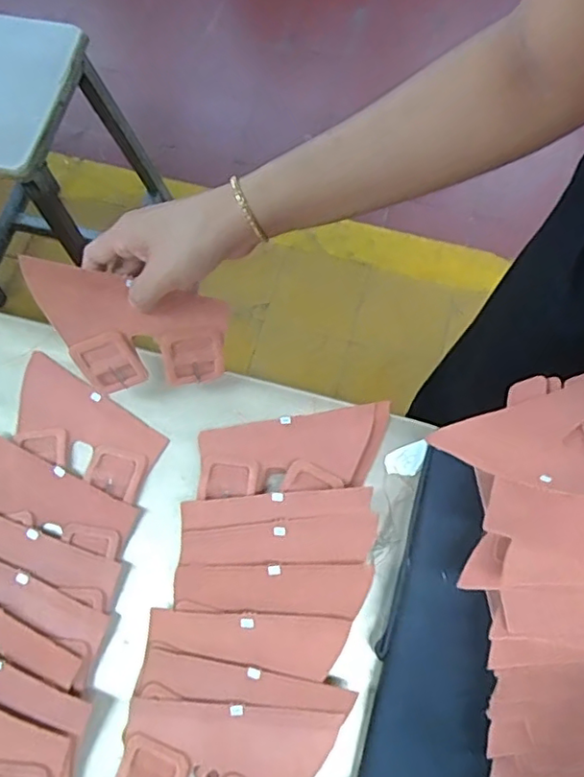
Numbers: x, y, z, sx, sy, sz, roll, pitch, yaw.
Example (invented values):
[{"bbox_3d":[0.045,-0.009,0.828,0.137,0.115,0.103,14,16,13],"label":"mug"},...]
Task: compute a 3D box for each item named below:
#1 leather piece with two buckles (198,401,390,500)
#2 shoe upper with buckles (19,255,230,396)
[{"bbox_3d":[0.003,0.053,0.494,0.156,0.017,0.069,-11,70,-3],"label":"leather piece with two buckles"},{"bbox_3d":[-0.122,-0.041,0.455,0.142,0.102,0.012,3,31,-10],"label":"shoe upper with buckles"}]

